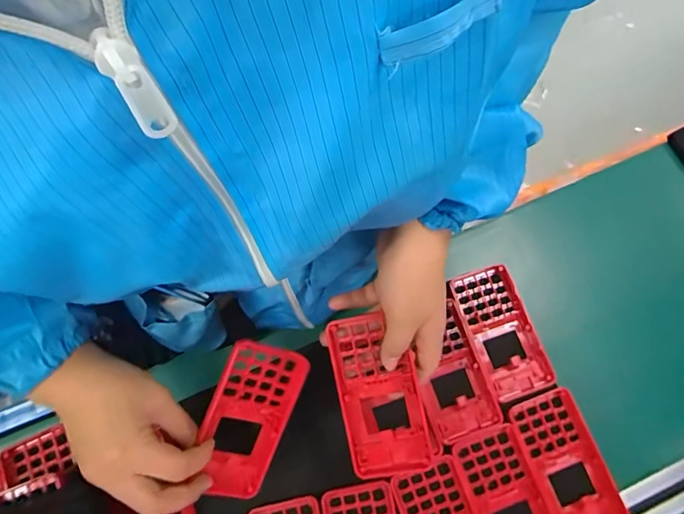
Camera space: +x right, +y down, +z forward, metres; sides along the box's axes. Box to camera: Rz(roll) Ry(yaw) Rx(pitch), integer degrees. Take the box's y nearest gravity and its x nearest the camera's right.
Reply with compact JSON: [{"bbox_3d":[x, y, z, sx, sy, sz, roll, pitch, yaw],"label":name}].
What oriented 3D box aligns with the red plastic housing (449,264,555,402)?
[{"bbox_3d":[0.153,0.073,0.432,0.063,0.020,0.124,-17,77,-4],"label":"red plastic housing"}]

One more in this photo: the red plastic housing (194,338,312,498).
[{"bbox_3d":[-0.075,0.129,0.350,0.065,0.015,0.120,24,85,-18],"label":"red plastic housing"}]

